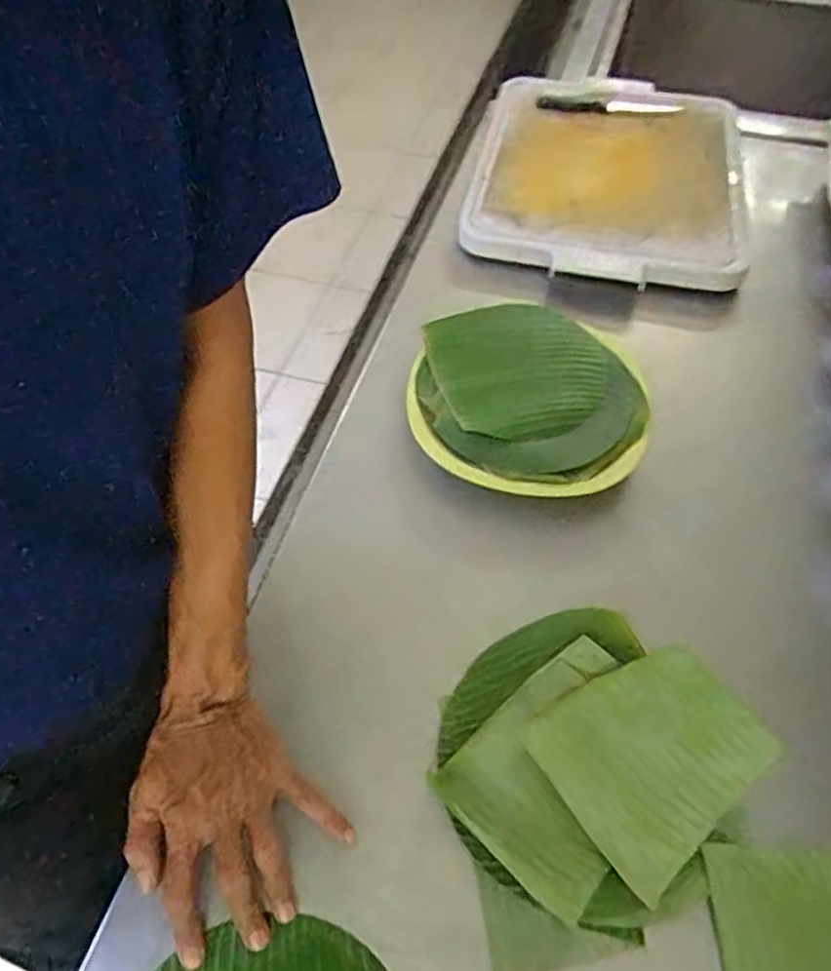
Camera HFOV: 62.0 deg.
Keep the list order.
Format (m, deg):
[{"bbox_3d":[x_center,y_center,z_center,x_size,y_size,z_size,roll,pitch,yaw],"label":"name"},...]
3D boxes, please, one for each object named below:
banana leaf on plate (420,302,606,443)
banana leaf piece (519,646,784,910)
[{"bbox_3d":[0.104,-0.124,0.711,0.173,0.020,0.185,-11,55,-8],"label":"banana leaf on plate"},{"bbox_3d":[0.165,0.186,0.484,0.138,0.025,0.124,-29,60,-19],"label":"banana leaf piece"}]

